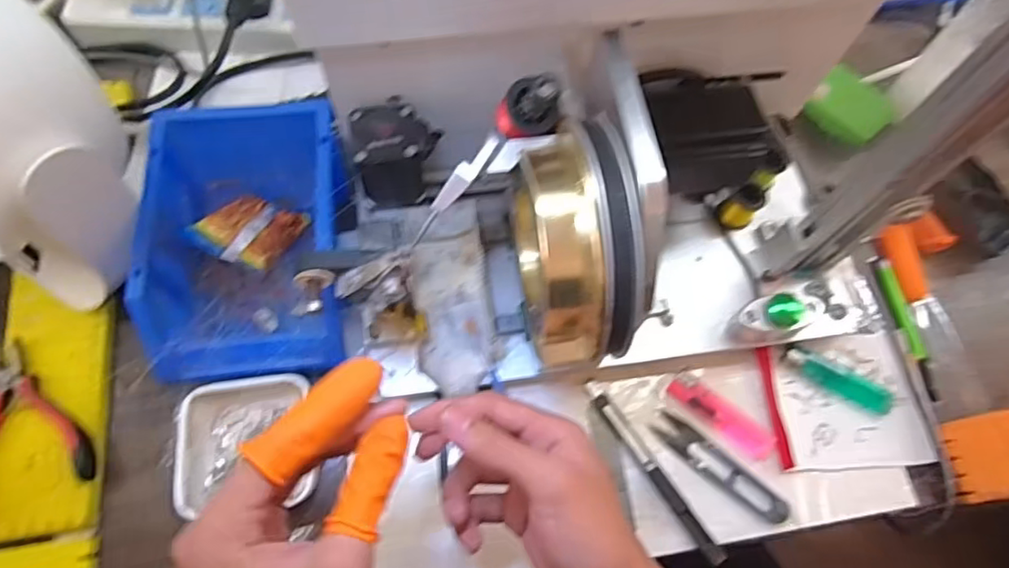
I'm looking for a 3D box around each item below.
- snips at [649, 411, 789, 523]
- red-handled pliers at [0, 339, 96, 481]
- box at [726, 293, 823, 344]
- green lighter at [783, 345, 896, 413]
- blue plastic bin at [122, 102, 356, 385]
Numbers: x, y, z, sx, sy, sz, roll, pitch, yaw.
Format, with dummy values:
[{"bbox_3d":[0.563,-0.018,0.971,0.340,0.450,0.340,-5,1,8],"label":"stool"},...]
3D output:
[{"bbox_3d":[0.149,0.127,0.420,0.101,0.010,0.021,38,72,13],"label":"snips"},{"bbox_3d":[-0.317,0.087,0.400,0.073,0.020,0.106,-18,69,-9],"label":"red-handled pliers"},{"bbox_3d":[0.190,0.026,0.434,0.061,0.038,0.027,-9,68,-5],"label":"box"},{"bbox_3d":[0.242,0.070,0.445,0.080,0.008,0.020,25,69,9],"label":"green lighter"},{"bbox_3d":[-0.177,-0.044,0.426,0.117,0.066,0.216,-6,68,-4],"label":"blue plastic bin"}]

